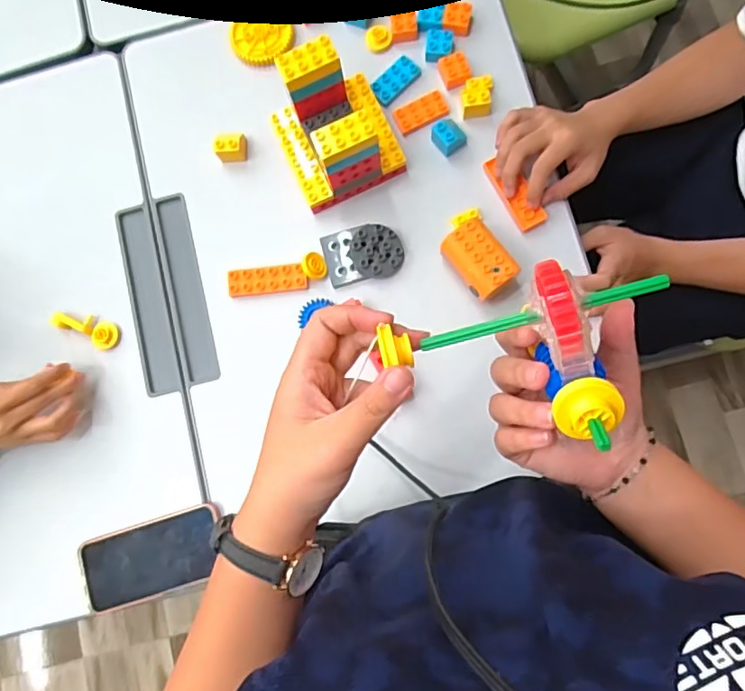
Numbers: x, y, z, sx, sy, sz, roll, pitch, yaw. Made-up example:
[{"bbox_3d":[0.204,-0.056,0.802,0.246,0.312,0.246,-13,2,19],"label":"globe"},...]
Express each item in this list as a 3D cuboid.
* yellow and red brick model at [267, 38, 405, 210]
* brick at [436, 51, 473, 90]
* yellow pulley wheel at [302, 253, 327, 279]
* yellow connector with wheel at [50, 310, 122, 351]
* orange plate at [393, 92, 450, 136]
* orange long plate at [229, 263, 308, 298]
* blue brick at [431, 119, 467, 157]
[{"bbox_3d":[-0.042,-0.245,0.619,0.122,0.125,0.121,-24,81,1],"label":"yellow and red brick model"},{"bbox_3d":[0.100,-0.332,0.666,0.036,0.022,0.031,-17,81,2],"label":"brick"},{"bbox_3d":[-0.068,-0.094,0.645,0.032,0.009,0.030,-4,102,-35],"label":"yellow pulley wheel"},{"bbox_3d":[-0.340,-0.021,0.656,0.069,0.035,0.033,24,85,7],"label":"yellow connector with wheel"},{"bbox_3d":[0.059,-0.282,0.666,0.063,0.011,0.030,-25,81,1],"label":"orange plate"},{"bbox_3d":[-0.123,-0.078,0.653,0.091,0.015,0.033,-7,82,3],"label":"orange long plate"},{"bbox_3d":[0.091,-0.251,0.650,0.035,0.033,0.035,-35,81,-1],"label":"blue brick"}]

